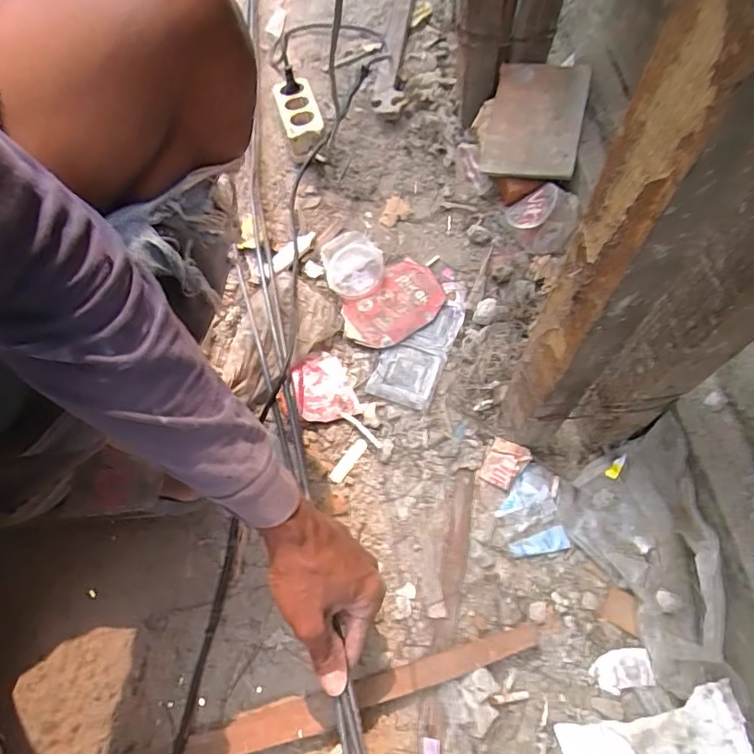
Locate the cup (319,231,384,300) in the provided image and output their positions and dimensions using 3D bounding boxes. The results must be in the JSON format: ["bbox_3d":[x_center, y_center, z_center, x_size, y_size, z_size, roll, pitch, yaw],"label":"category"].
[{"bbox_3d":[-0.030,-0.153,0.697,0.077,0.029,0.095,-16,63,-6],"label":"cup"}]

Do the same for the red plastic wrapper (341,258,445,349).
[{"bbox_3d":[0.022,-0.094,0.684,0.141,0.008,0.092,-40,68,-17],"label":"red plastic wrapper"}]

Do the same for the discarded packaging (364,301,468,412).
[{"bbox_3d":[0.050,-0.033,0.666,0.078,0.018,0.151,21,65,12],"label":"discarded packaging"}]

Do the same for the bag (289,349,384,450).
[{"bbox_3d":[-0.048,0.031,0.626,0.079,0.024,0.132,-40,69,-17],"label":"bag"}]

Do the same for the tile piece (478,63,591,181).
[{"bbox_3d":[0.214,-0.350,0.715,0.123,0.018,0.157,13,88,15],"label":"tile piece"}]

